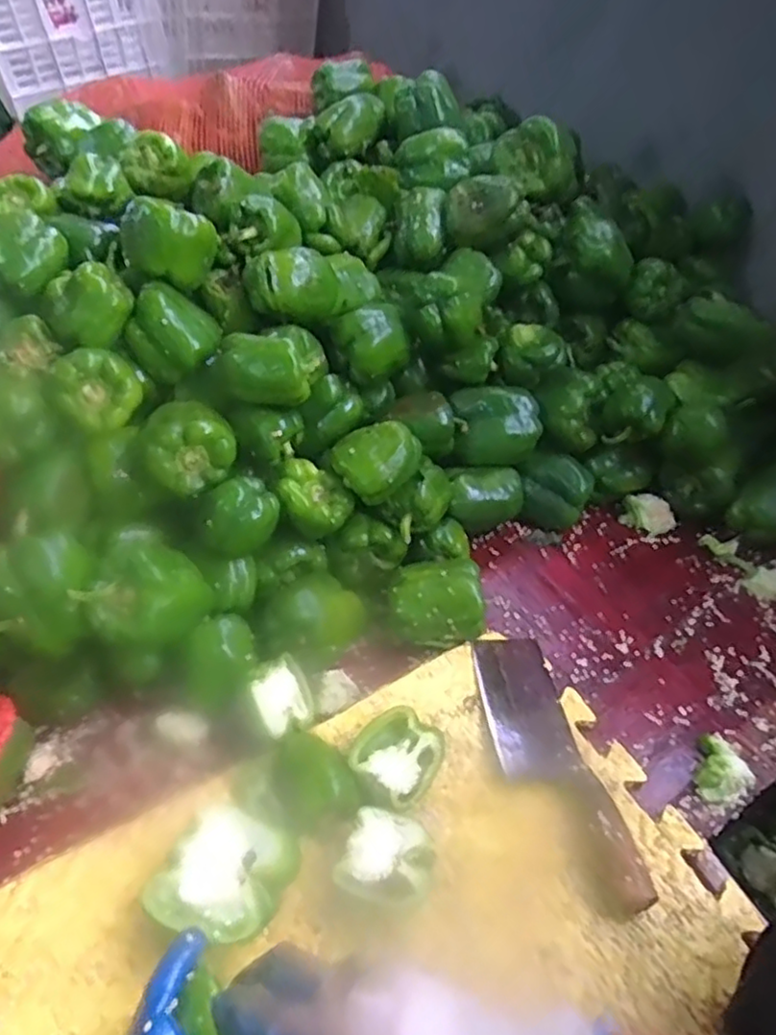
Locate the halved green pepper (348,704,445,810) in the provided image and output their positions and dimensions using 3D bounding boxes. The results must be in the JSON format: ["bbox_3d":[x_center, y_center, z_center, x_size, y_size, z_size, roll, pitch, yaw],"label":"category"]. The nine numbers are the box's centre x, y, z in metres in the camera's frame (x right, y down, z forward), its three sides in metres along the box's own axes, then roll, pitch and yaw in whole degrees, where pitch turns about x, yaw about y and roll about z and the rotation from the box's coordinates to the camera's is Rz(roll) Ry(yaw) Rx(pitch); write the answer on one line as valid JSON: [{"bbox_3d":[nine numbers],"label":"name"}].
[{"bbox_3d":[0.007,0.178,0.498,0.067,0.032,0.062,1,44,0],"label":"halved green pepper"}]

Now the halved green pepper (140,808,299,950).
[{"bbox_3d":[-0.104,0.238,0.434,0.068,0.042,0.077,22,48,20],"label":"halved green pepper"}]

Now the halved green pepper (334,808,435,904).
[{"bbox_3d":[0.001,0.231,0.448,0.057,0.029,0.053,15,46,14],"label":"halved green pepper"}]

